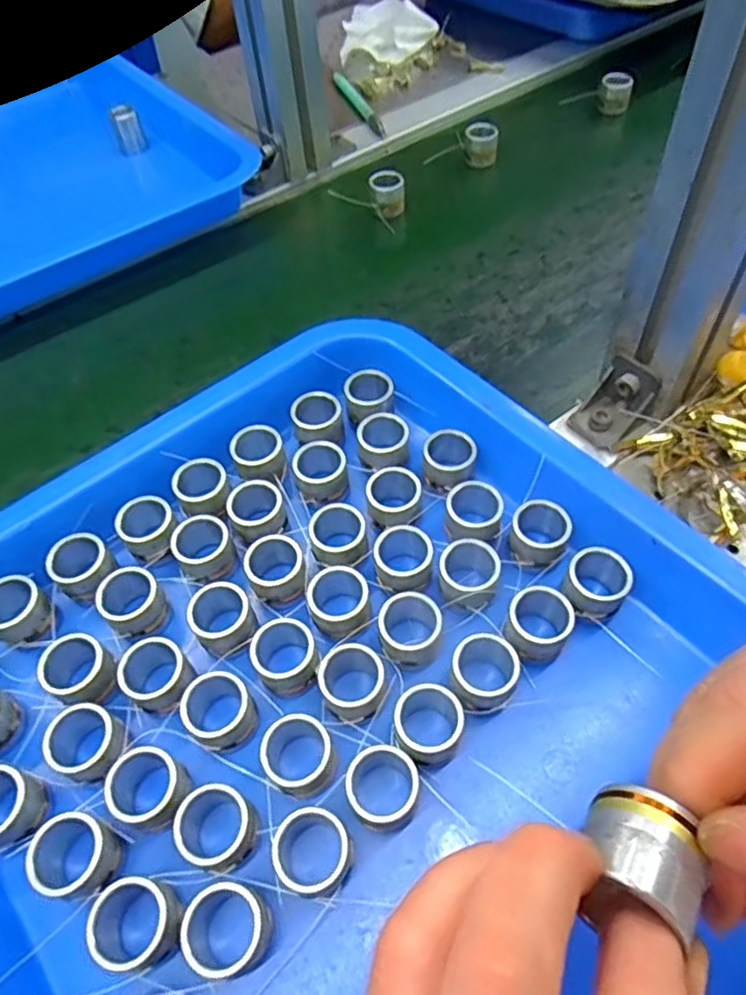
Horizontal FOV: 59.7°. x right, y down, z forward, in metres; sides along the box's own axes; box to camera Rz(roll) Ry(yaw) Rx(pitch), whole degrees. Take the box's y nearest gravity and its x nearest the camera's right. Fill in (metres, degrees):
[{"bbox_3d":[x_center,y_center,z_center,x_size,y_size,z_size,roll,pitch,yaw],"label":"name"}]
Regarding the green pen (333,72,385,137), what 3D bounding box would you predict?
[{"bbox_3d":[-0.013,-0.350,0.575,0.013,0.010,0.116,-17,54,-8],"label":"green pen"}]

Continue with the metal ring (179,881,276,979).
[{"bbox_3d":[-0.047,0.137,0.206,0.024,0.017,0.024,32,62,25],"label":"metal ring"}]

